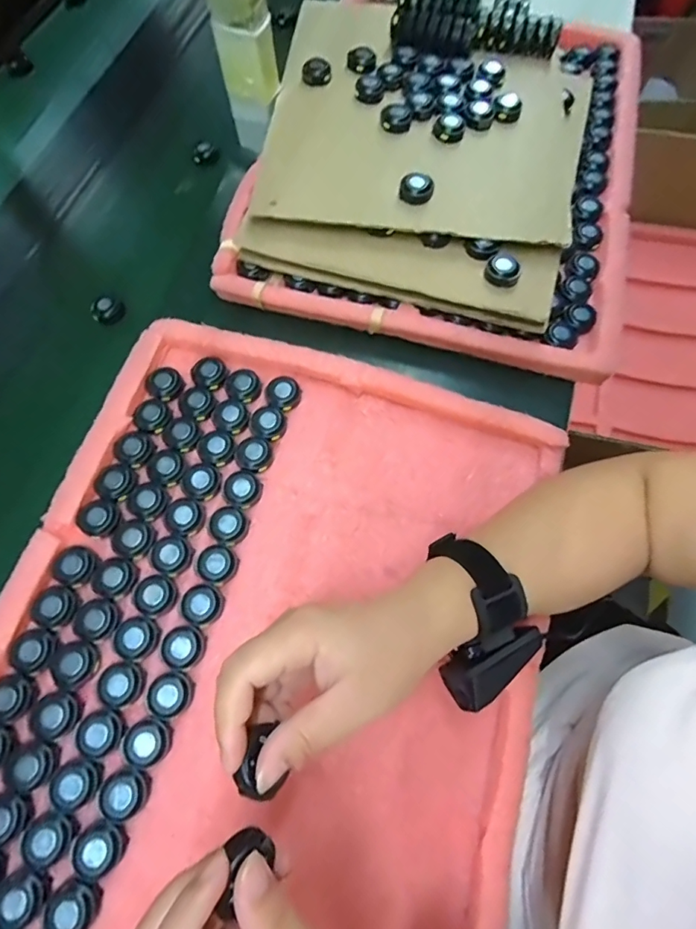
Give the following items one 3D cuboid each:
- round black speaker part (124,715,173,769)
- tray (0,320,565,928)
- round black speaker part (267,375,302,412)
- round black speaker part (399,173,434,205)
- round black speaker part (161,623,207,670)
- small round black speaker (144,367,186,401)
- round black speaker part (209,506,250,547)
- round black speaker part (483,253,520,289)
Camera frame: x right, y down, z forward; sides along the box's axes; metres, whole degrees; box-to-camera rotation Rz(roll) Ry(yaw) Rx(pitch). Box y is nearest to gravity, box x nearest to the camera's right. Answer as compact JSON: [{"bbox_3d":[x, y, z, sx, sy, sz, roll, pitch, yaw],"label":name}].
[{"bbox_3d":[-0.133,0.183,0.301,0.030,0.006,0.027,-19,69,-9],"label":"round black speaker part"},{"bbox_3d":[-0.065,0.140,0.322,0.369,0.037,0.493,15,68,5],"label":"tray"},{"bbox_3d":[-0.055,-0.061,0.394,0.028,0.011,0.030,0,69,1],"label":"round black speaker part"},{"bbox_3d":[0.063,-0.253,0.419,0.030,0.012,0.028,0,69,1],"label":"round black speaker part"},{"bbox_3d":[-0.115,0.128,0.322,0.027,0.010,0.028,0,69,1],"label":"round black speaker part"},{"bbox_3d":[-0.158,-0.070,0.396,0.029,0.010,0.028,0,69,1],"label":"small round black speaker"},{"bbox_3d":[-0.092,0.048,0.356,0.031,0.012,0.027,39,75,15],"label":"round black speaker part"},{"bbox_3d":[0.138,-0.173,0.404,0.029,0.011,0.032,25,71,11],"label":"round black speaker part"}]

